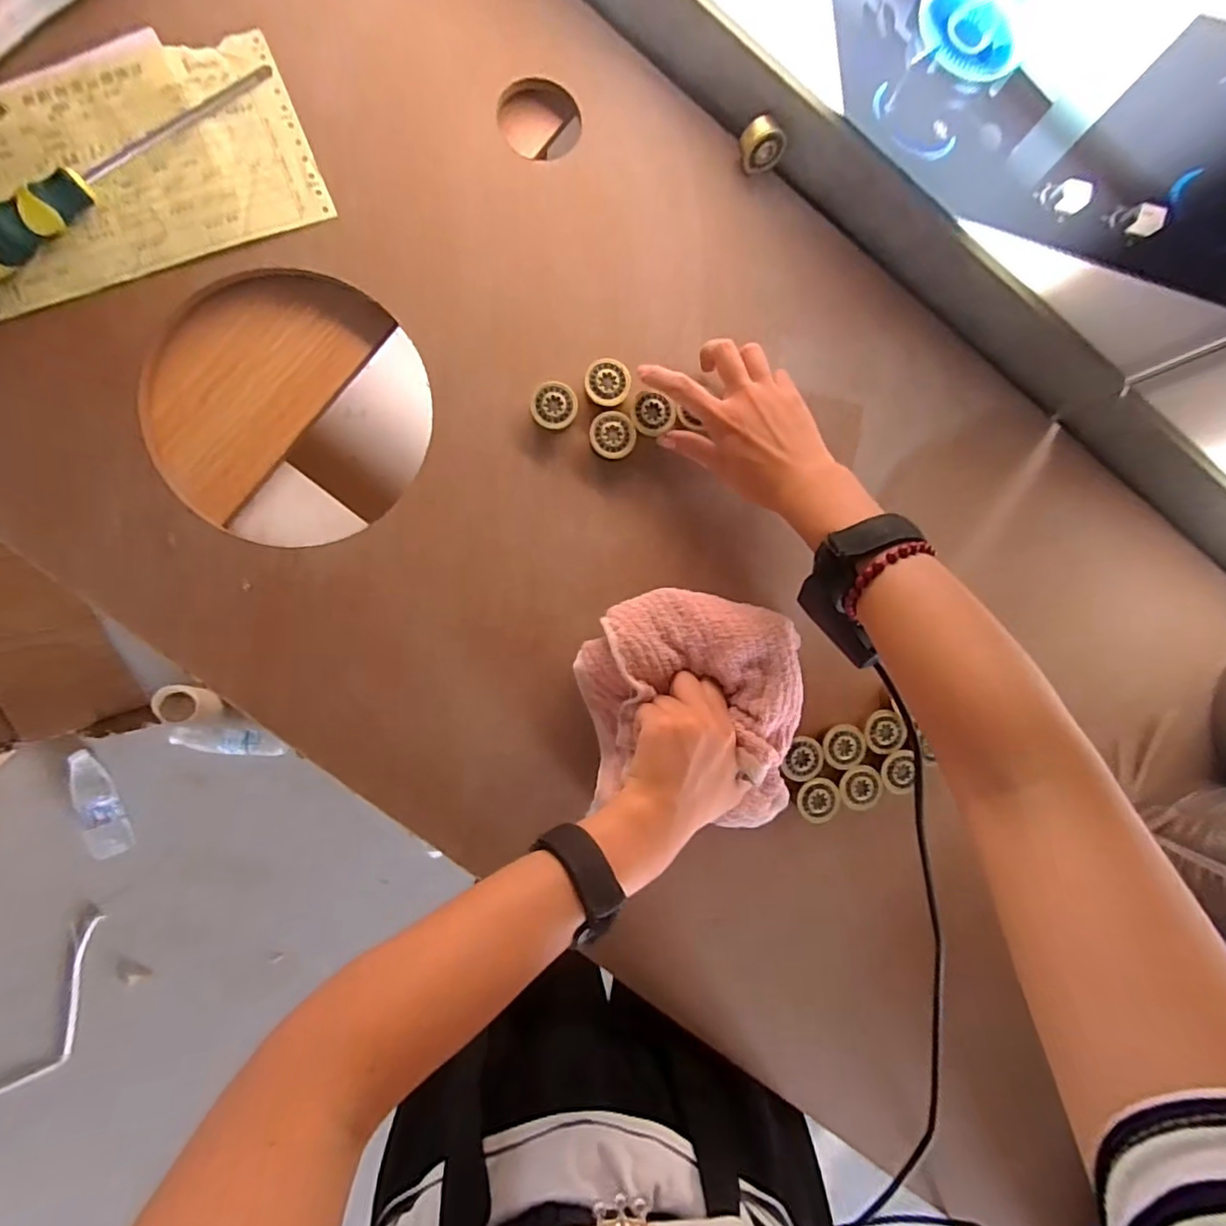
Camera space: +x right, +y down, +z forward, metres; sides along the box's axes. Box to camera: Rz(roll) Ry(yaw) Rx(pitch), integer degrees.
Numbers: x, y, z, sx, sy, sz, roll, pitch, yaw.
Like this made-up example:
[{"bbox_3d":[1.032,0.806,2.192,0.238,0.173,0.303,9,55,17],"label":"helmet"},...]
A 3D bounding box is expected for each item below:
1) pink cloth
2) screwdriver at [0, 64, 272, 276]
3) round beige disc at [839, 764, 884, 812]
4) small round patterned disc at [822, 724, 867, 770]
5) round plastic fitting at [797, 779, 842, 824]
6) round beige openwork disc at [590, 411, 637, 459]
[{"bbox_3d":[0.057,0.068,0.410,0.159,0.050,0.160,5,90,-7],"label":"pink cloth"},{"bbox_3d":[-0.340,-0.296,0.381,0.253,0.036,0.027,-42,95,-4],"label":"screwdriver"},{"bbox_3d":[0.193,0.136,0.449,0.031,0.009,0.034,0,91,-7],"label":"round beige disc"},{"bbox_3d":[0.181,0.104,0.448,0.033,0.006,0.033,0,91,-7],"label":"small round patterned disc"},{"bbox_3d":[0.158,0.145,0.456,0.033,0.023,0.034,35,87,-6],"label":"round plastic fitting"},{"bbox_3d":[0.000,-0.132,0.430,0.033,0.010,0.034,0,91,-7],"label":"round beige openwork disc"}]

